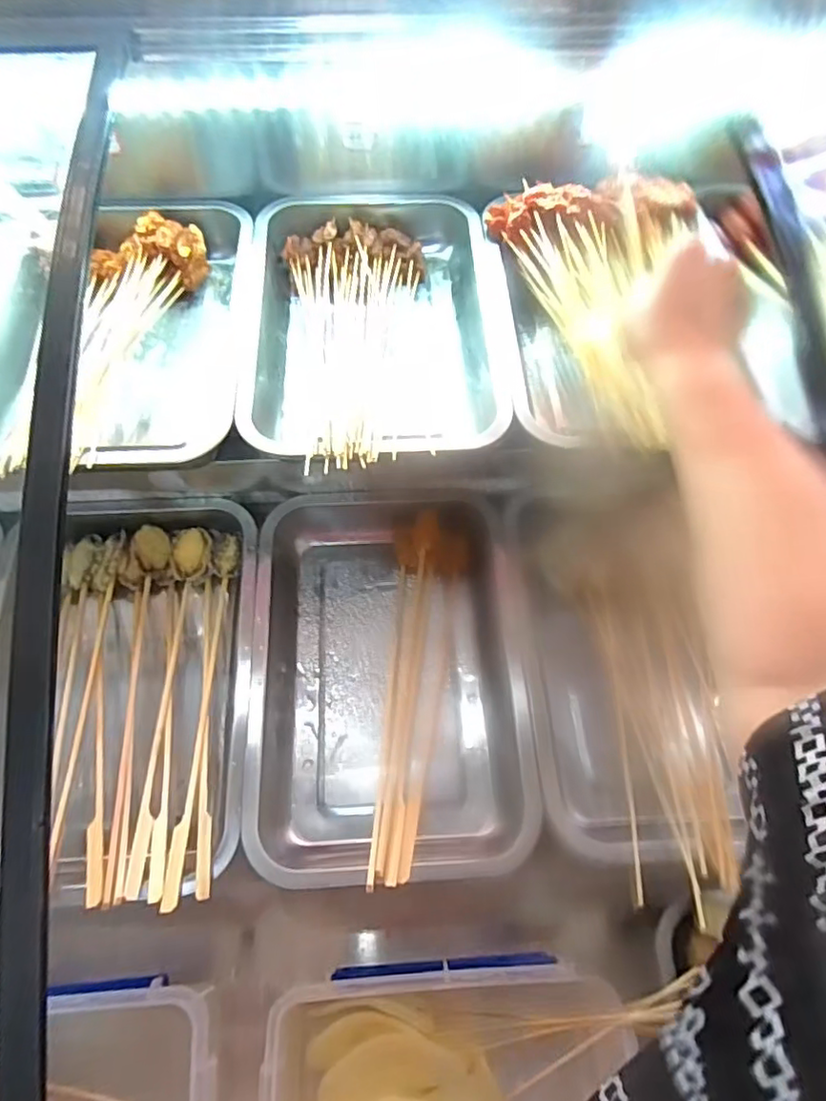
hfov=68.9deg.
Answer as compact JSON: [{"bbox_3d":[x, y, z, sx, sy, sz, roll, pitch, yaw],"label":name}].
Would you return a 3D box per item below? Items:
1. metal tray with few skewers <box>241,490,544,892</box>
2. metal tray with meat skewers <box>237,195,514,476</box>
[{"bbox_3d":[-0.016,0.100,0.510,0.223,0.061,0.314,-2,63,-3],"label":"metal tray with few skewers"},{"bbox_3d":[-0.034,-0.212,0.543,0.217,0.050,0.357,-2,63,-3],"label":"metal tray with meat skewers"}]

